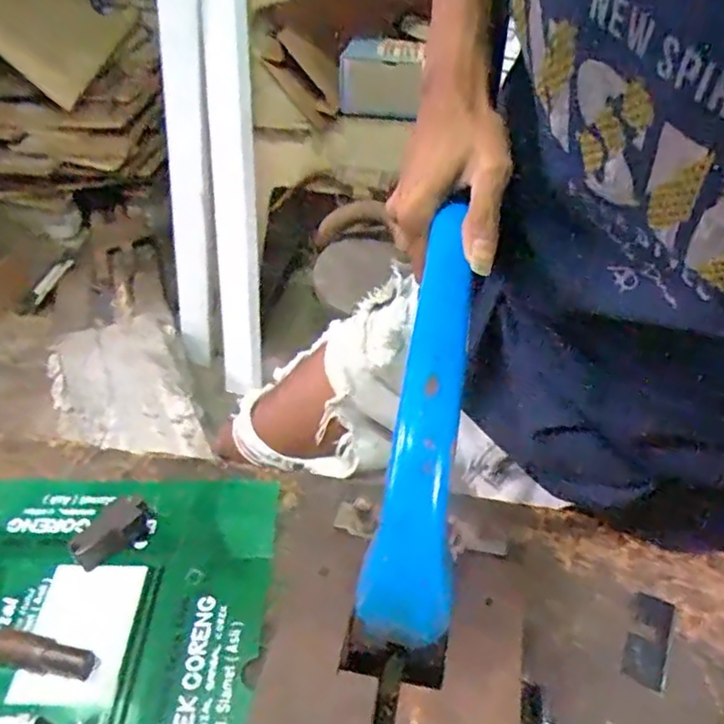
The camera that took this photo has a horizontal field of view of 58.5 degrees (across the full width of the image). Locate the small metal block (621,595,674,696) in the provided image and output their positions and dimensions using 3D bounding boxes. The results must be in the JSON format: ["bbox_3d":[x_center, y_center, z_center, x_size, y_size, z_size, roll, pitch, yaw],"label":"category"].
[{"bbox_3d":[0.184,0.179,0.416,0.025,0.005,0.060,18,46,19],"label":"small metal block"}]

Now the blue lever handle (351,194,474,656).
[{"bbox_3d":[0.034,0.012,0.328,0.040,0.045,0.236,7,65,8],"label":"blue lever handle"}]

